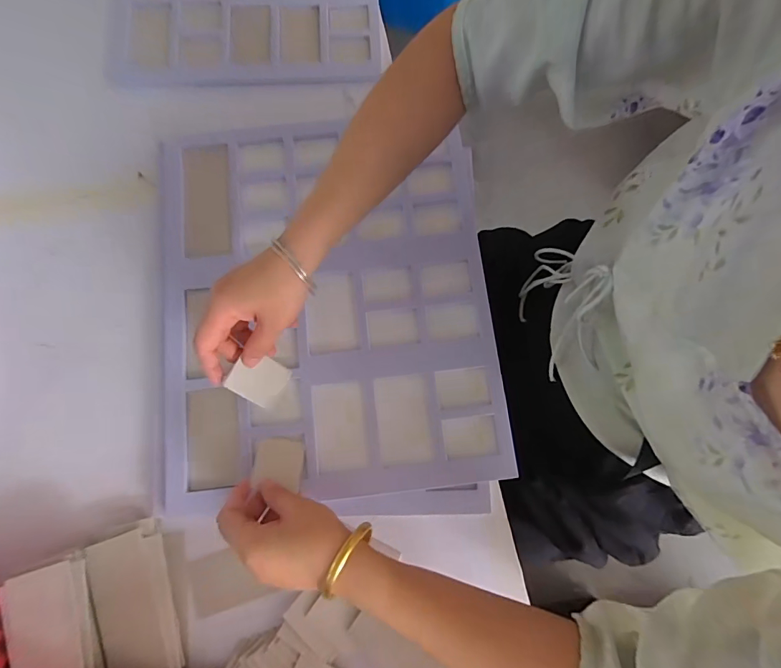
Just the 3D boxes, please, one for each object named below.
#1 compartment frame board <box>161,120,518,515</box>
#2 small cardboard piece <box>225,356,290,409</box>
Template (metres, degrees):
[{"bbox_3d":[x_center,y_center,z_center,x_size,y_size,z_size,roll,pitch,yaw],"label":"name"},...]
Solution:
[{"bbox_3d":[-0.072,-0.040,0.455,0.356,0.023,0.407,-5,77,-2],"label":"compartment frame board"},{"bbox_3d":[-0.123,0.041,0.388,0.050,0.004,0.041,35,69,-24],"label":"small cardboard piece"}]

